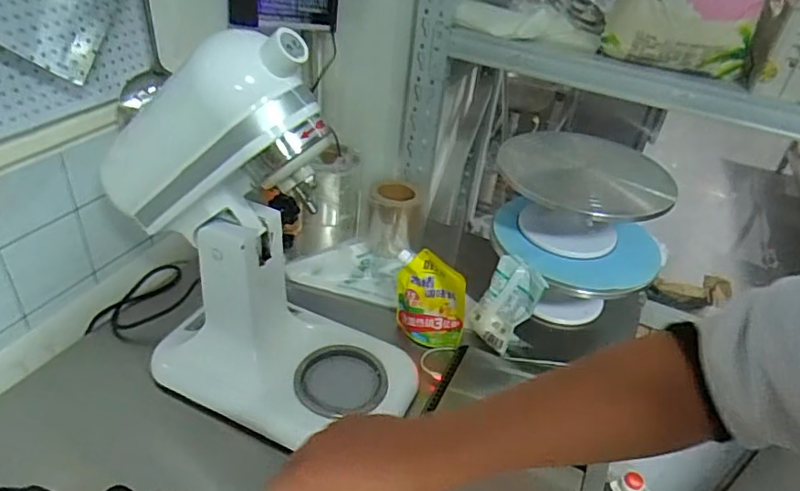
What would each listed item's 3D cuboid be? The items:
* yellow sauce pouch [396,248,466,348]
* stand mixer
[{"bbox_3d":[0.047,0.088,0.885,0.124,0.152,0.036,21,38,19],"label":"yellow sauce pouch"},{"bbox_3d":[-0.170,-0.005,0.701,0.409,0.472,0.204,19,37,16],"label":"stand mixer"}]

